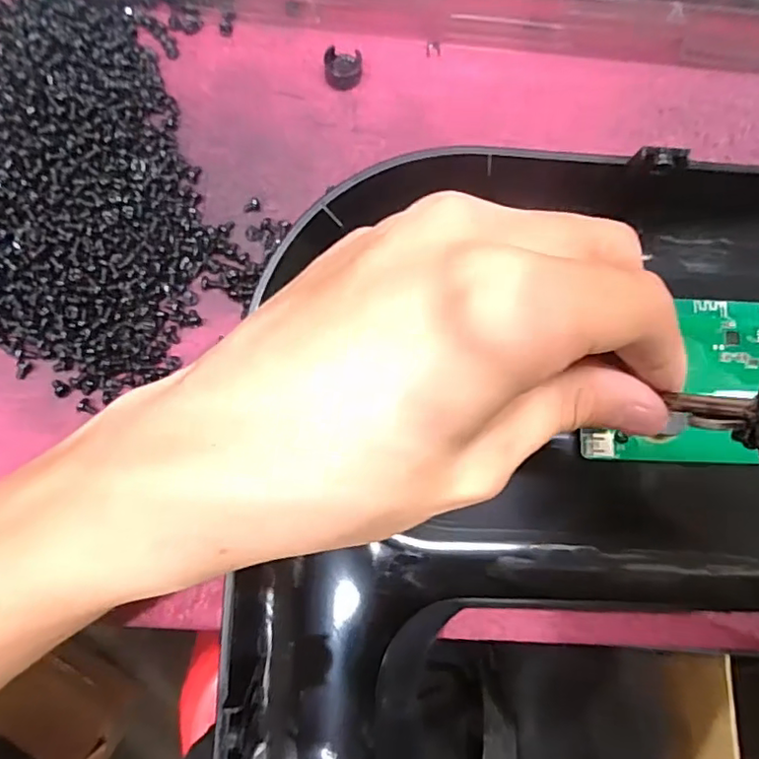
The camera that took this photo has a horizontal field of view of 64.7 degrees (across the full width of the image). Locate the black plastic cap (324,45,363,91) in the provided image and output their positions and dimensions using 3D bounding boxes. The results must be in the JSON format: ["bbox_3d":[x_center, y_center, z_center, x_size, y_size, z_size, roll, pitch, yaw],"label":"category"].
[{"bbox_3d":[-0.014,-0.121,0.233,0.014,0.008,0.013,0,81,1],"label":"black plastic cap"}]

